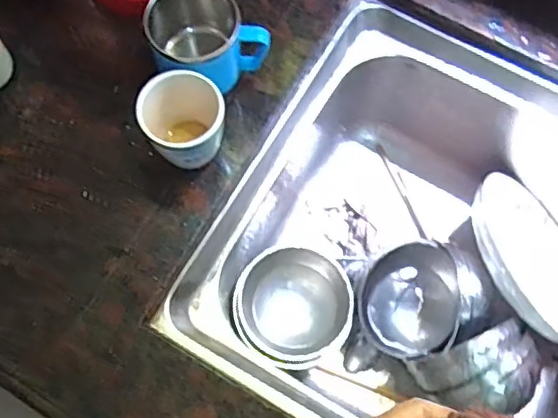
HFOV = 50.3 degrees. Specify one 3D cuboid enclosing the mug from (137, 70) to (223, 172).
[{"bbox_3d":[-0.083,-0.074,0.531,0.068,0.082,0.076,-21,73,-7],"label":"mug"}]

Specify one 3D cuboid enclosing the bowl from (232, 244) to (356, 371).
[{"bbox_3d":[0.016,0.109,0.662,0.129,0.044,0.129,19,72,6],"label":"bowl"}]

